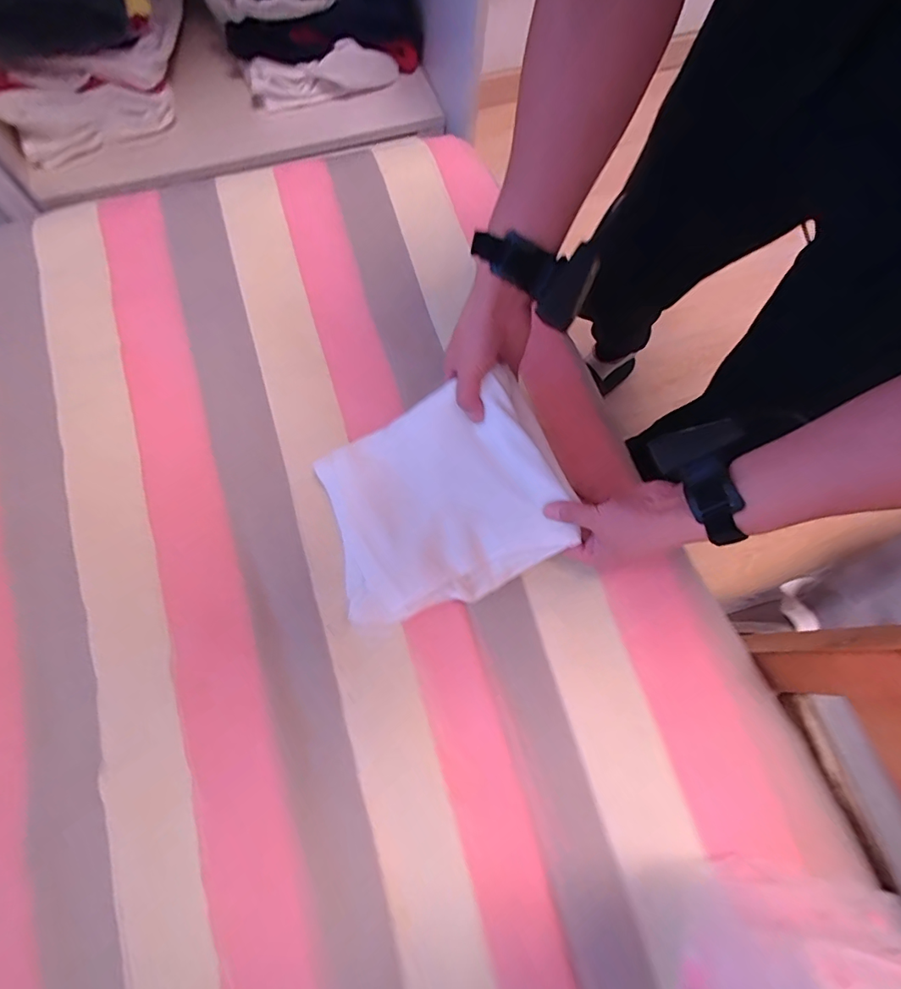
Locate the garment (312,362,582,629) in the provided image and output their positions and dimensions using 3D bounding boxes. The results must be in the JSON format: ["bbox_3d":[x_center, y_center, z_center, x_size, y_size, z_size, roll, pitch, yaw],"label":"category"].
[{"bbox_3d":[-0.011,0.008,0.495,0.242,0.032,0.204,-28,88,7],"label":"garment"}]

